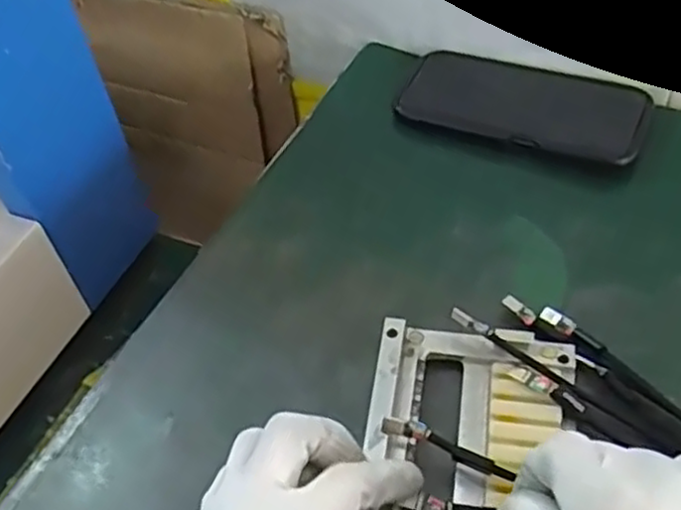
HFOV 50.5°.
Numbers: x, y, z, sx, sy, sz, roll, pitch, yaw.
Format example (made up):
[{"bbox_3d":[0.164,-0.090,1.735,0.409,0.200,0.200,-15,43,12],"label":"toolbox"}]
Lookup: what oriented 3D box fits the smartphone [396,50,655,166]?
[{"bbox_3d":[0.129,-0.108,0.507,0.164,0.011,0.080,16,53,20],"label":"smartphone"}]

